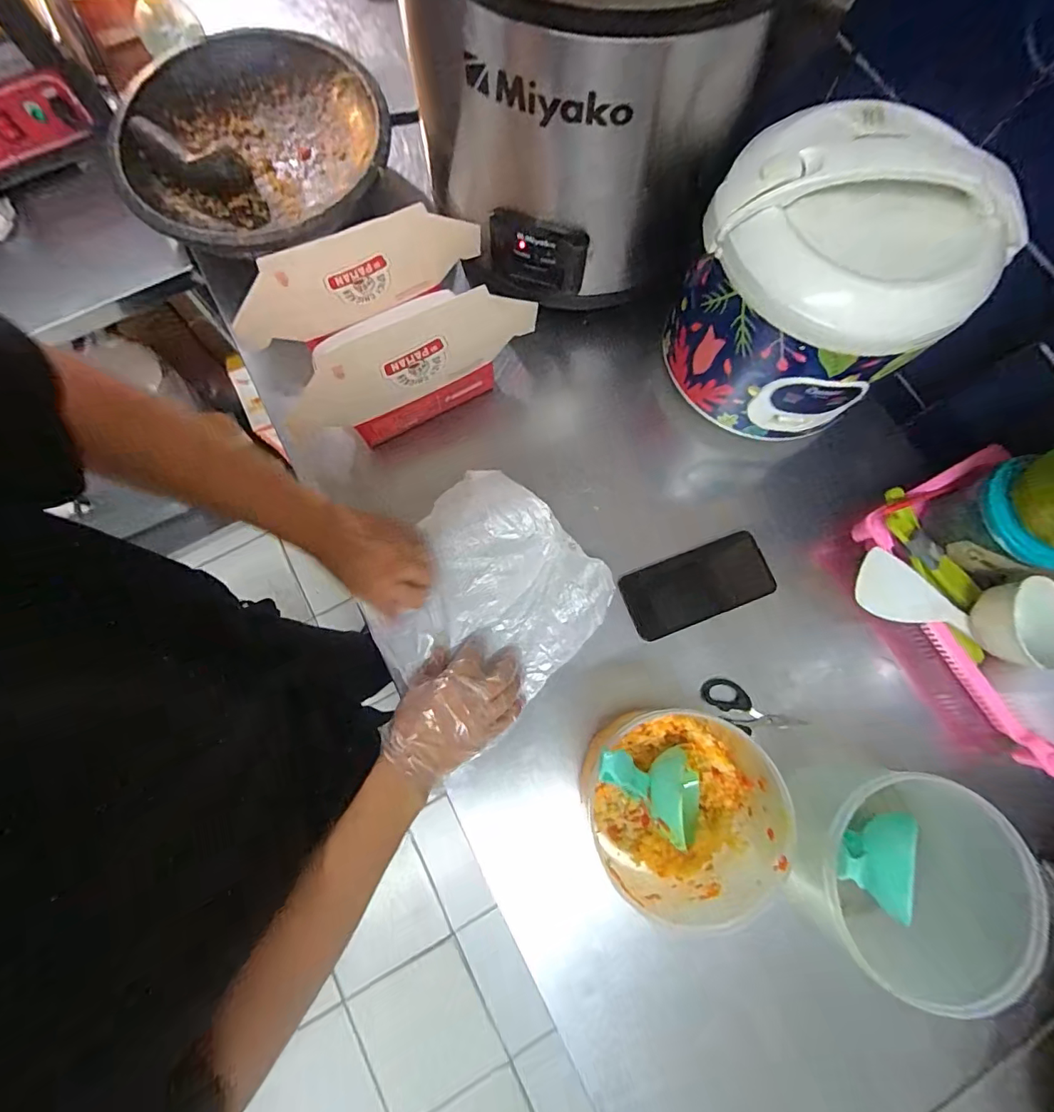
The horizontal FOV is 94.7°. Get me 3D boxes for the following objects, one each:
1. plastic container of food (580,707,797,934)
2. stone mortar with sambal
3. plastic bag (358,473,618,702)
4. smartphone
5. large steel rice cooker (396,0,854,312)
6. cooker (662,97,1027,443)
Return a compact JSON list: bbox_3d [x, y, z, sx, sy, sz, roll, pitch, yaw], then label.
[{"bbox_3d":[0.144,0.231,0.459,0.159,0.114,0.149,-17,77,-5],"label":"plastic container of food"},{"bbox_3d":[-0.354,-0.534,0.653,0.343,0.078,0.335,-21,78,-6],"label":"stone mortar with sambal"},{"bbox_3d":[-0.045,0.046,0.541,0.215,0.045,0.235,42,80,8],"label":"plastic bag"},{"bbox_3d":[0.195,0.035,0.563,0.164,0.011,0.079,-21,80,1],"label":"smartphone"},{"bbox_3d":[0.053,-0.506,0.480,0.329,0.341,0.347,-25,78,-7],"label":"large steel rice cooker"},{"bbox_3d":[0.287,-0.267,0.493,0.222,0.213,0.203,0,77,-1],"label":"cooker"}]

